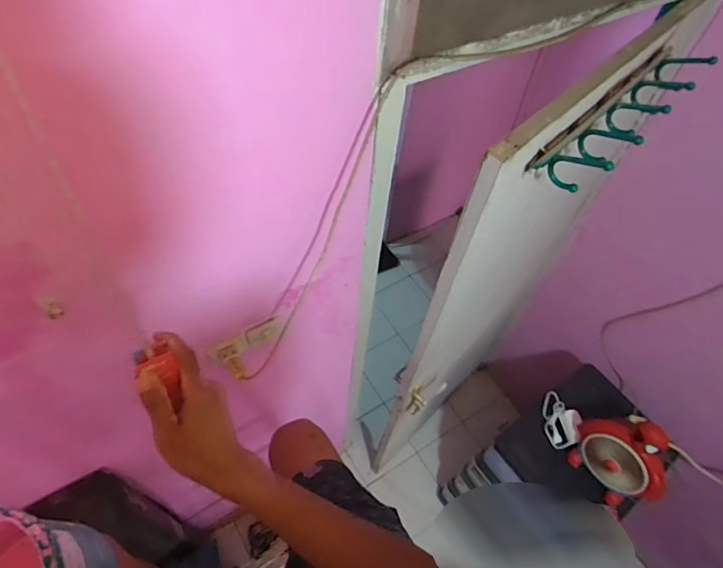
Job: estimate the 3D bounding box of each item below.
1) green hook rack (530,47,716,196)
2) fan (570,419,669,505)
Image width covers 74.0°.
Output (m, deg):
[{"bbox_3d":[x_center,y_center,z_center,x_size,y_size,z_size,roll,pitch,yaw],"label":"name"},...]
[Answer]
[{"bbox_3d":[0.473,-0.295,0.865,0.107,0.113,0.489,39,62,20],"label":"green hook rack"},{"bbox_3d":[0.749,0.509,1.390,0.111,0.279,0.258,-27,62,-20],"label":"fan"}]

